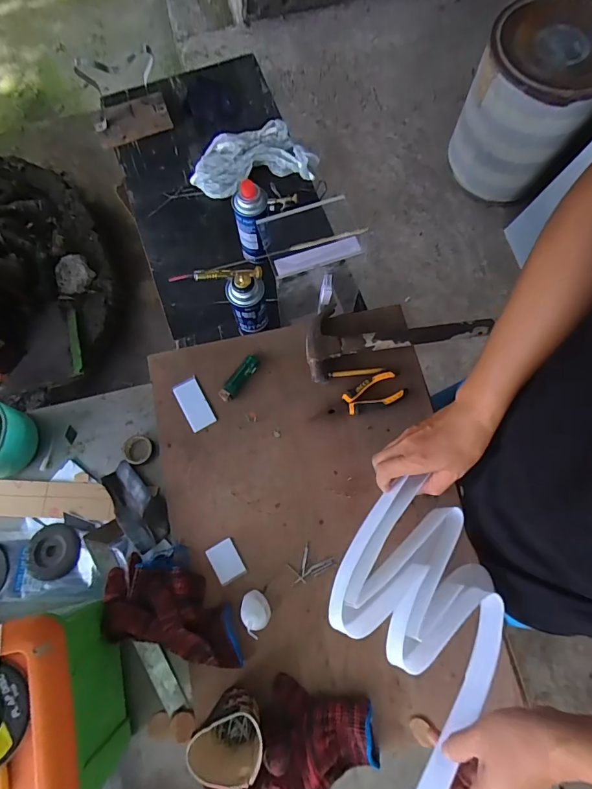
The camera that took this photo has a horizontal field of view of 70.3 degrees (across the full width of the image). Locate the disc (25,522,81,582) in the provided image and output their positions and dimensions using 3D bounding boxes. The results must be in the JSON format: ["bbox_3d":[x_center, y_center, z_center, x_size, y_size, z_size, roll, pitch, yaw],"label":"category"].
[{"bbox_3d":[-0.352,0.225,0.605,0.078,0.007,0.074,0,75,-1],"label":"disc"}]

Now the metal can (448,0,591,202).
[{"bbox_3d":[0.781,-0.987,1.427,0.376,0.420,0.418,29,76,7],"label":"metal can"}]

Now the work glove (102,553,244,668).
[{"bbox_3d":[-0.160,0.287,0.553,0.202,0.052,0.099,18,75,4],"label":"work glove"}]

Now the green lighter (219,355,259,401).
[{"bbox_3d":[-0.088,-0.025,0.657,0.023,0.011,0.082,35,77,8],"label":"green lighter"}]

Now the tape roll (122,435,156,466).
[{"bbox_3d":[-0.241,0.085,0.641,0.046,0.022,0.044,0,75,-1],"label":"tape roll"}]

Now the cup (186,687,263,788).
[{"bbox_3d":[-0.077,0.401,0.502,0.078,0.089,0.070,12,75,2],"label":"cup"}]

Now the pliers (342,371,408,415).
[{"bbox_3d":[0.119,-0.002,0.642,0.093,0.009,0.049,-21,76,-6],"label":"pliers"}]

